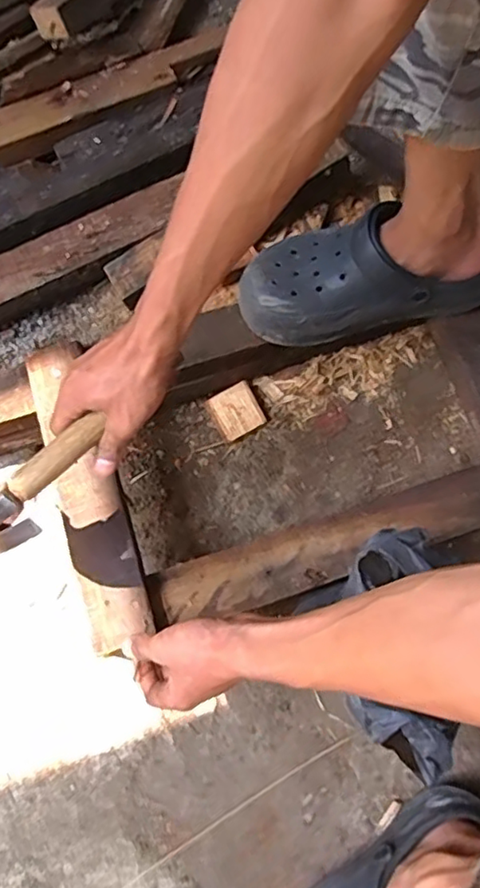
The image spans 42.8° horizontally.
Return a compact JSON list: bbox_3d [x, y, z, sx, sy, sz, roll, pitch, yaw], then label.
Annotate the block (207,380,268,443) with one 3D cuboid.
[{"bbox_3d":[-0.005,-0.040,0.749,0.056,0.012,0.060,-26,76,-6],"label":"block"}]

